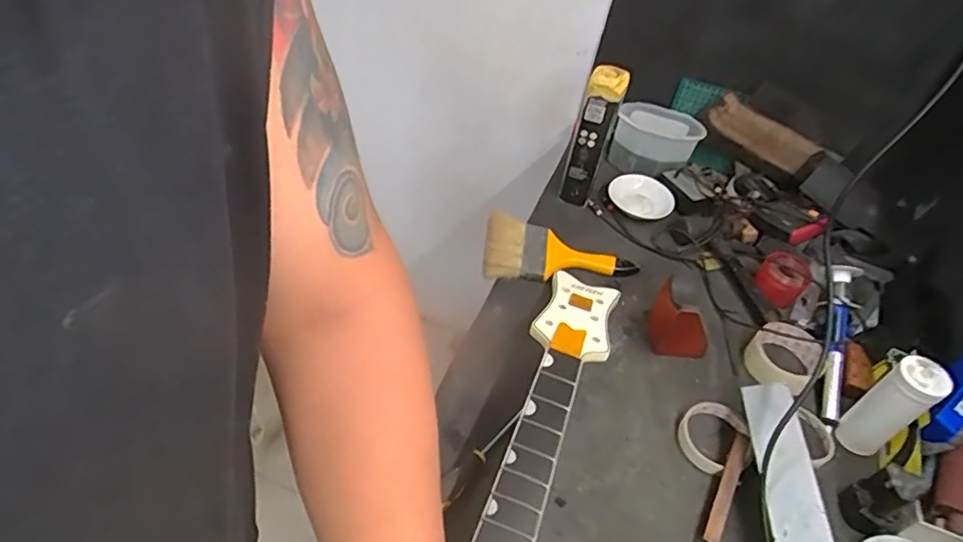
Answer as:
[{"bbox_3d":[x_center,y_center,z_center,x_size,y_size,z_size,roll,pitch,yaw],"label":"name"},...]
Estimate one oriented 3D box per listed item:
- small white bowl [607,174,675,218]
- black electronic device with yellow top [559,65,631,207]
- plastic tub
[{"bbox_3d":[0.253,-0.116,0.936,0.099,0.030,0.084,13,46,8],"label":"small white bowl"},{"bbox_3d":[0.163,-0.197,0.879,0.055,0.212,0.045,16,47,6],"label":"black electronic device with yellow top"},{"bbox_3d":[0.295,-0.215,0.981,0.122,0.075,0.101,30,49,18],"label":"plastic tub"}]

